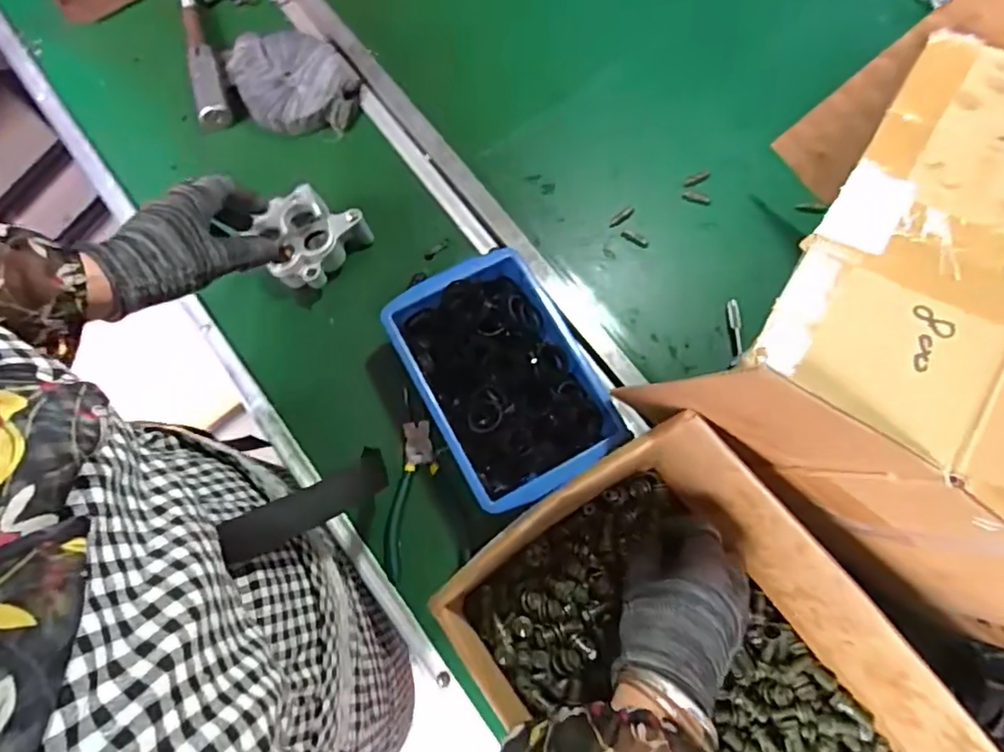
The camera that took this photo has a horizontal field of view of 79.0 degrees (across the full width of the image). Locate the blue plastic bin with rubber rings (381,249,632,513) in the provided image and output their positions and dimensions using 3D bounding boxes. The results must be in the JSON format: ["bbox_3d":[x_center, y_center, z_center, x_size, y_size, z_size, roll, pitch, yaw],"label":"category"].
[{"bbox_3d":[0.000,0.002,0.539,0.143,0.054,0.208,-28,77,-8],"label":"blue plastic bin with rubber rings"}]

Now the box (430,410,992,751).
[{"bbox_3d":[0.158,0.240,0.409,0.215,0.117,0.392,-36,78,-10],"label":"box"}]

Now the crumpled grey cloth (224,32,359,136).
[{"bbox_3d":[-0.216,-0.308,0.634,0.118,0.037,0.122,-23,76,-7],"label":"crumpled grey cloth"}]

